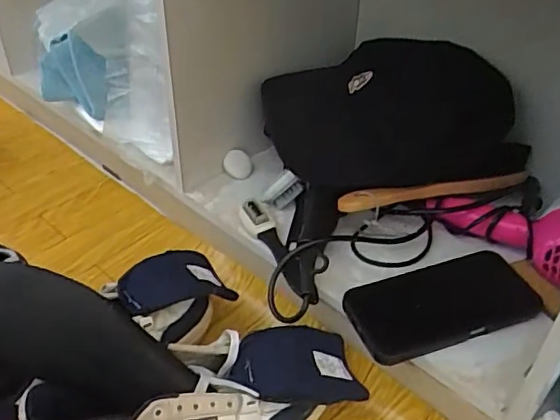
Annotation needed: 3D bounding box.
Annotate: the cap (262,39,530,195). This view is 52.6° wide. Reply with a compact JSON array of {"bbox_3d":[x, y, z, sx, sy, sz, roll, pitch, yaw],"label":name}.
[{"bbox_3d":[0.128,-0.112,0.606,0.266,0.115,0.140,-5,41,-8],"label":"cap"}]

